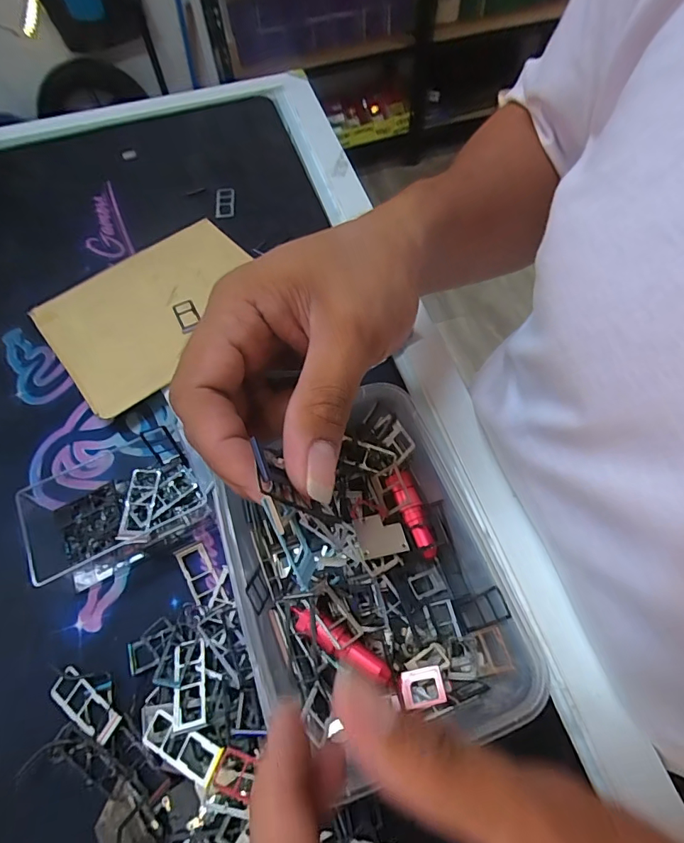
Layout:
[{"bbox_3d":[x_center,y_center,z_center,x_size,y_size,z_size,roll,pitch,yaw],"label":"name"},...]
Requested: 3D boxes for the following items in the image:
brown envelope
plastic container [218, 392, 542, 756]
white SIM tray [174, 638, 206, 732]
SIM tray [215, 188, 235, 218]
[{"bbox_3d":[-0.138,-0.090,0.352,0.160,0.006,0.147,-37,58,-19],"label":"brown envelope"},{"bbox_3d":[0.007,0.071,0.236,0.123,0.038,0.164,-20,62,-8],"label":"plastic container"},{"bbox_3d":[-0.073,0.124,0.221,0.015,0.004,0.038,-15,44,-5],"label":"white SIM tray"},{"bbox_3d":[-0.110,-0.205,0.435,0.019,0.004,0.043,-6,59,-2],"label":"SIM tray"}]

